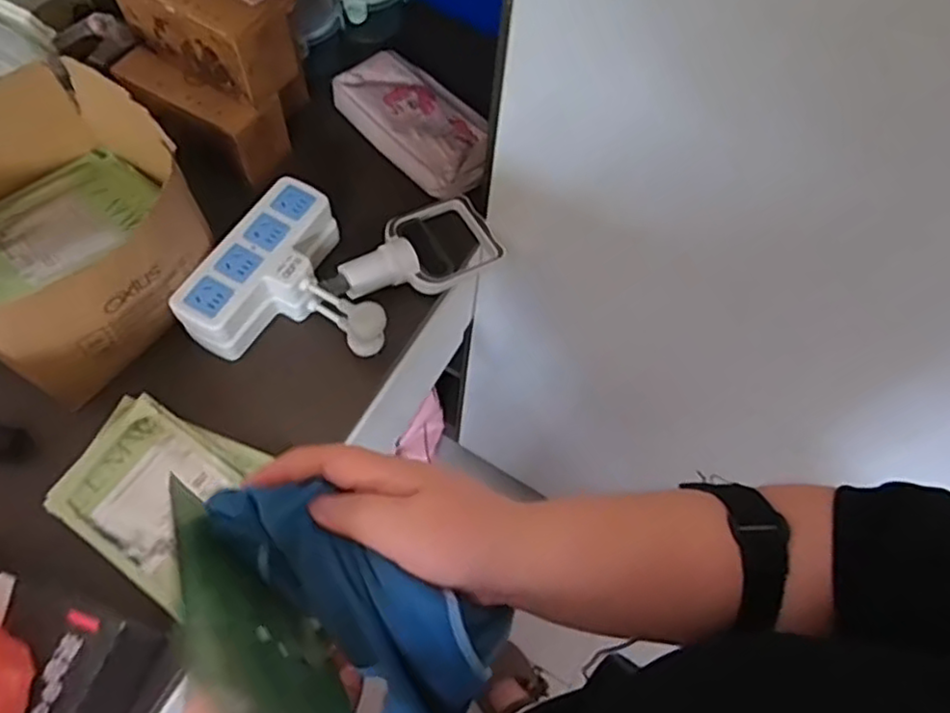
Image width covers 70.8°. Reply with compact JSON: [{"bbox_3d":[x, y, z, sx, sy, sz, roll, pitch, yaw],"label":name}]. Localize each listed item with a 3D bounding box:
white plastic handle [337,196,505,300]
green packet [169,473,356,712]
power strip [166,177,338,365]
[{"bbox_3d":[-0.059,-0.117,0.687,0.167,0.037,0.104,-19,67,-13],"label":"white plastic handle"},{"bbox_3d":[-0.091,0.128,0.303,0.009,0.114,0.139,-41,32,-7],"label":"green packet"},{"bbox_3d":[-0.197,-0.080,0.648,0.094,0.057,0.177,26,65,9],"label":"power strip"}]

